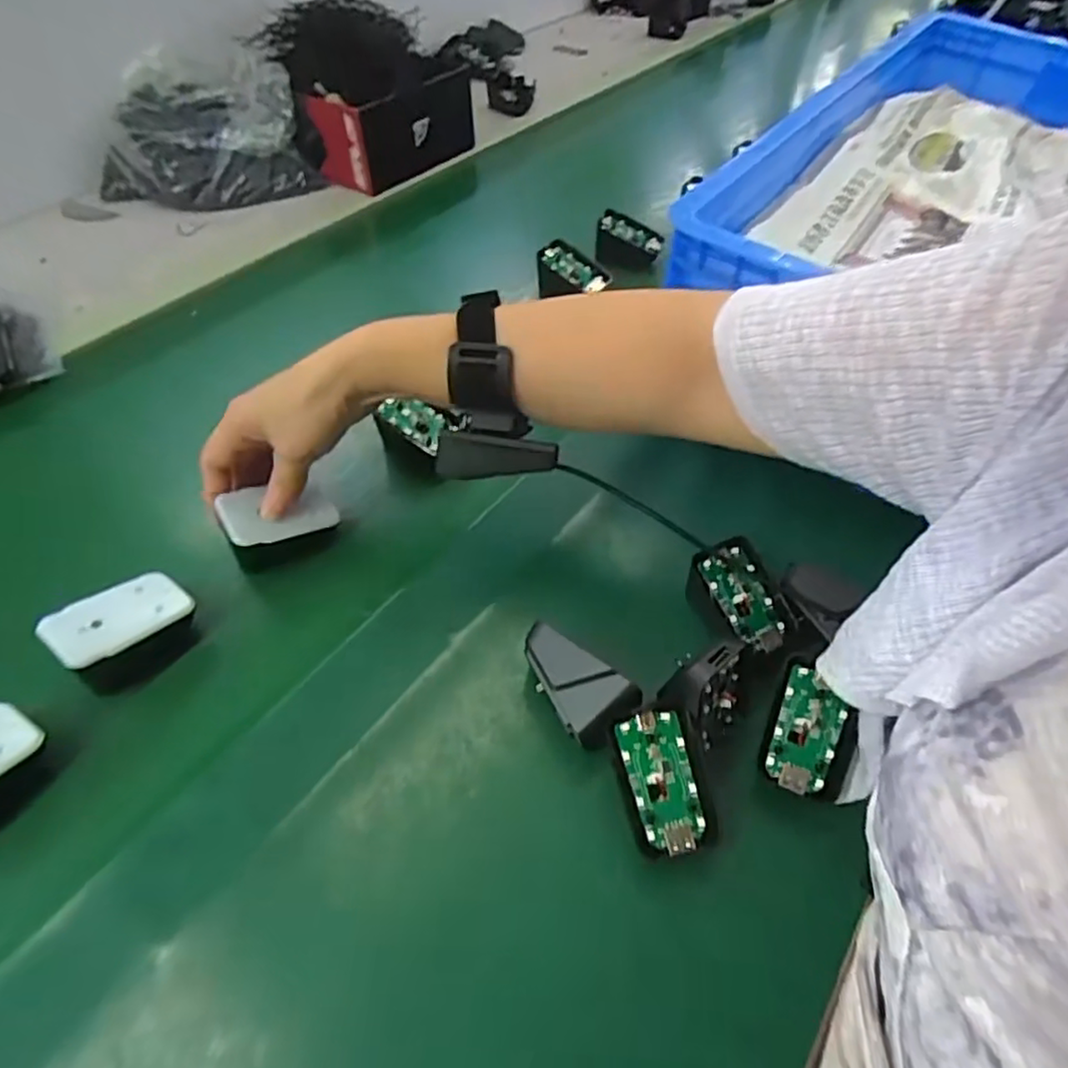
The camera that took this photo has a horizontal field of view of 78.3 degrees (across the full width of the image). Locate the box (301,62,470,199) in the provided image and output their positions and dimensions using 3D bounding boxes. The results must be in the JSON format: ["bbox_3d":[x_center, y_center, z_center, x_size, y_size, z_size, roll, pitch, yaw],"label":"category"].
[{"bbox_3d":[-0.159,-0.486,0.785,0.079,0.091,0.190,34,57,24],"label":"box"}]

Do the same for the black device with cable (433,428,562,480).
[{"bbox_3d":[-0.022,-0.045,0.378,0.068,0.024,0.014,-2,50,-3],"label":"black device with cable"}]

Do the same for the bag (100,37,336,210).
[{"bbox_3d":[-0.379,-0.448,0.735,0.219,0.111,0.165,-25,55,-21],"label":"bag"}]

